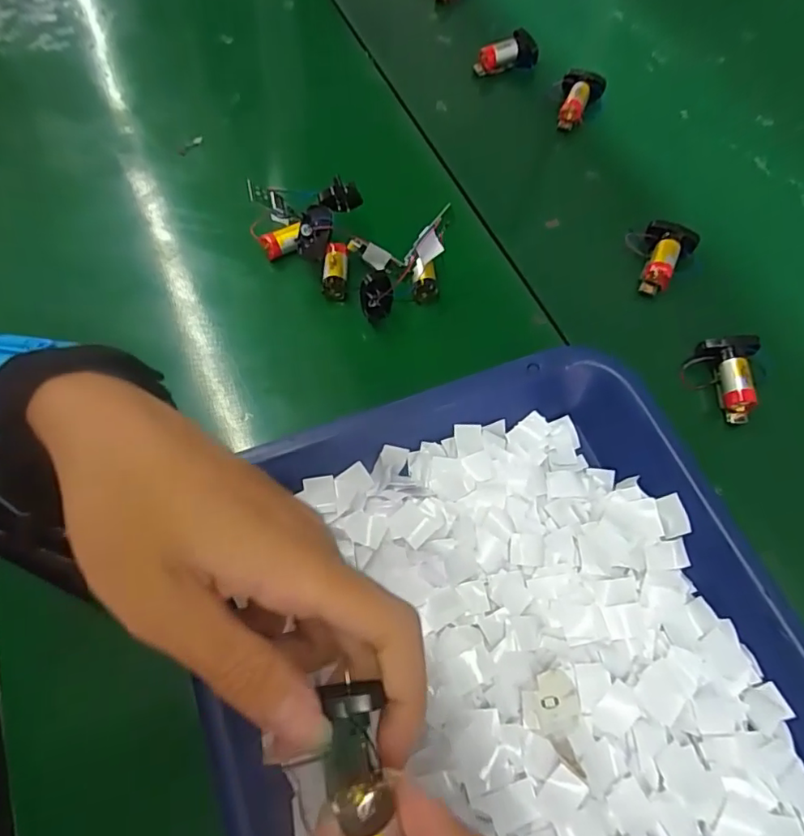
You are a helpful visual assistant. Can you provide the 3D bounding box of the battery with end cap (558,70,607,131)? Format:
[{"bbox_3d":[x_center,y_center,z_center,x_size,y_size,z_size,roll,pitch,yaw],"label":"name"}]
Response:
[{"bbox_3d":[0.136,-0.248,0.429,0.031,0.016,0.049,23,67,11],"label":"battery with end cap"}]

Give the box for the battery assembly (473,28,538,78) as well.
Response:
[{"bbox_3d":[0.085,-0.297,0.449,0.051,0.021,0.017,-19,66,-8],"label":"battery assembly"}]

